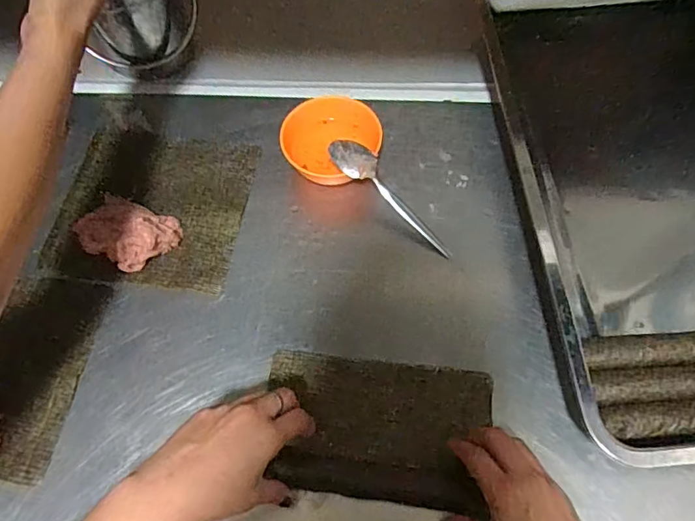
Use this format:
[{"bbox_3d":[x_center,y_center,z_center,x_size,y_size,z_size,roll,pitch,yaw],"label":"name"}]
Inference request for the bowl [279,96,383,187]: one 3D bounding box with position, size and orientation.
[{"bbox_3d":[-0.017,-0.132,0.571,0.107,0.048,0.092,7,65,4],"label":"bowl"}]

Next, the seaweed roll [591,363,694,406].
[{"bbox_3d":[0.316,0.108,0.460,0.208,0.032,0.030,-4,65,-1],"label":"seaweed roll"}]

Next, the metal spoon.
[{"bbox_3d":[0.046,-0.066,0.542,0.164,0.024,0.037,45,71,-5],"label":"metal spoon"}]

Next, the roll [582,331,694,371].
[{"bbox_3d":[0.312,0.081,0.473,0.206,0.032,0.030,-4,65,-1],"label":"roll"}]

